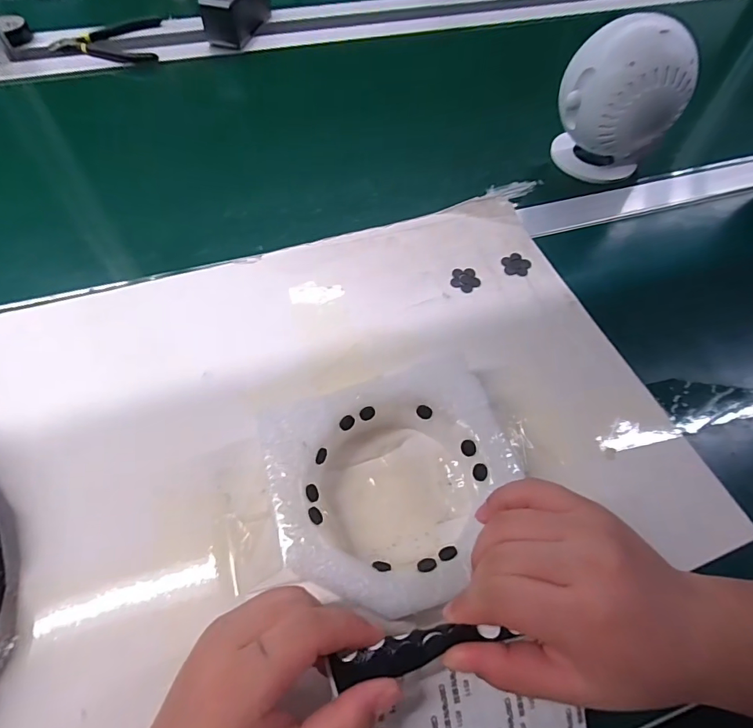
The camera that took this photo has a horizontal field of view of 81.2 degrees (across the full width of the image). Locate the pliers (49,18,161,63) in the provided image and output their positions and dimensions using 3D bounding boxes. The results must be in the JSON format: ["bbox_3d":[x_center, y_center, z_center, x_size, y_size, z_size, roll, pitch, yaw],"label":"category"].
[{"bbox_3d":[-0.370,-0.441,0.600,0.138,0.013,0.118,-10,57,-7],"label":"pliers"}]

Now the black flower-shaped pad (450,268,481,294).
[{"bbox_3d":[0.080,-0.076,0.390,0.026,0.004,0.028,13,58,6],"label":"black flower-shaped pad"}]

